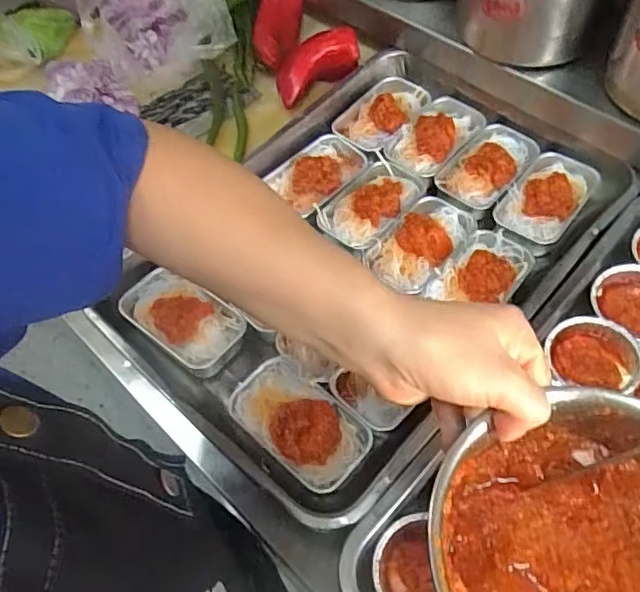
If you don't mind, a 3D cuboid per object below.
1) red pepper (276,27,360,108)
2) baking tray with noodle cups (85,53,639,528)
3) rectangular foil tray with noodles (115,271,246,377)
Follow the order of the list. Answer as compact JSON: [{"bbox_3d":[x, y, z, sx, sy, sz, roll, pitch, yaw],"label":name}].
[{"bbox_3d":[-0.002,-0.273,0.707,0.111,0.047,0.062,-31,57,13],"label":"red pepper"},{"bbox_3d":[0.047,-0.053,0.600,0.350,0.044,0.481,35,66,23],"label":"baking tray with noodle cups"},{"bbox_3d":[-0.132,0.020,0.566,0.120,0.033,0.069,33,65,22],"label":"rectangular foil tray with noodles"}]

